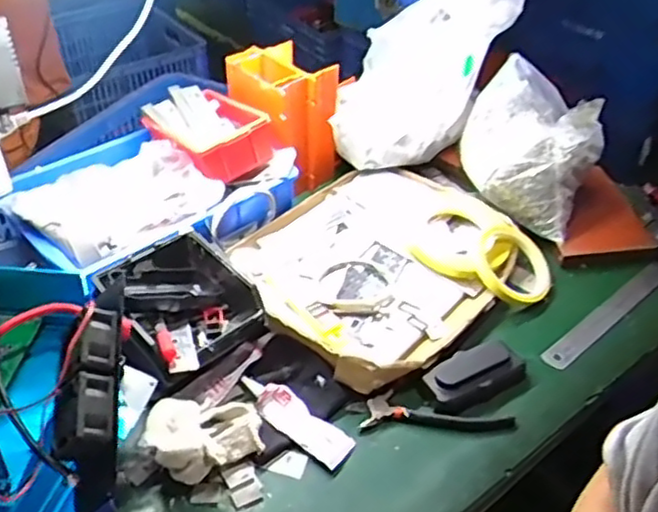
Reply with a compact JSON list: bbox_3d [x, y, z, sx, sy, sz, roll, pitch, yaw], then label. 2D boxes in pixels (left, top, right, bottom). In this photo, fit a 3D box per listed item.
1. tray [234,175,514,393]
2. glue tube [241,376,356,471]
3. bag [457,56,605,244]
[{"bbox_3d":[0.053,0.003,0.782,0.257,0.038,0.310,29,48,29],"label":"tray"},{"bbox_3d":[-0.033,0.146,0.636,0.124,0.019,0.033,29,47,29],"label":"glue tube"},{"bbox_3d":[0.245,-0.123,0.843,0.178,0.158,0.140,14,42,14],"label":"bag"}]

